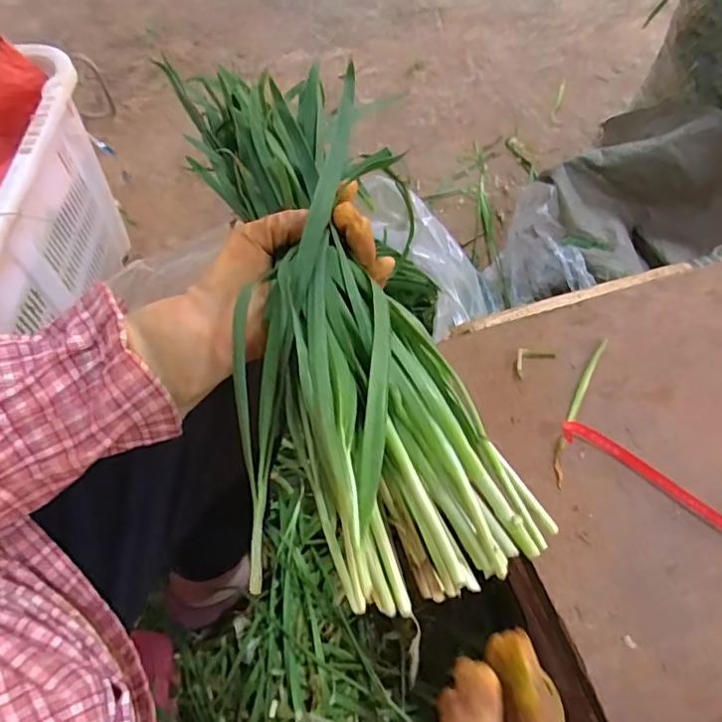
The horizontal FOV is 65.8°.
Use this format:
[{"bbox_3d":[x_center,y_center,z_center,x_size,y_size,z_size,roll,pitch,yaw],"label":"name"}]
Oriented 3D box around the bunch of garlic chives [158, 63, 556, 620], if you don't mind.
[{"bbox_3d":[-0.031,-0.043,0.358,0.148,0.082,0.383,-18,65,-11],"label":"bunch of garlic chives"}]

